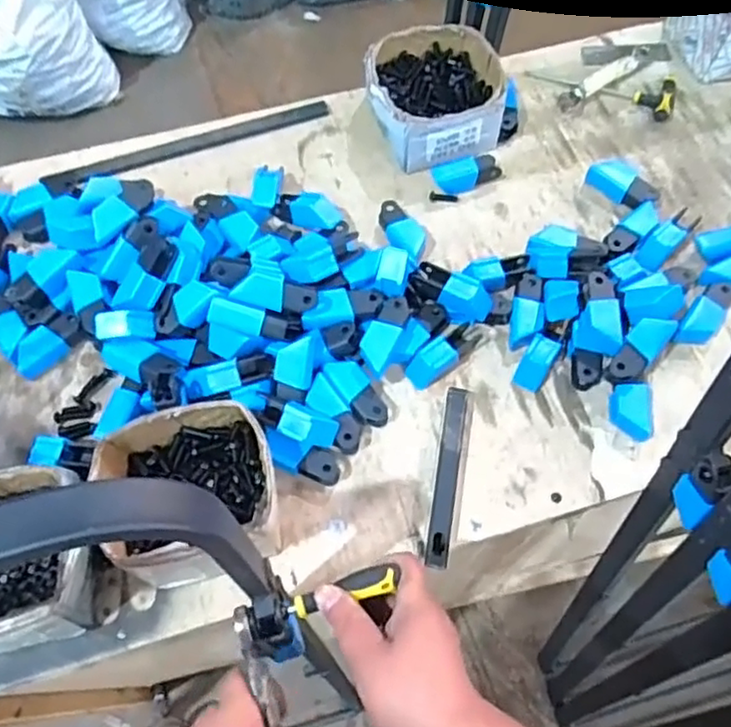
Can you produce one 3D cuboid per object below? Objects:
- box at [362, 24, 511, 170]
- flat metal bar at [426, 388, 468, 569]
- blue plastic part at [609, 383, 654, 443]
[{"bbox_3d":[0.087,-0.353,0.857,0.177,0.088,0.200,-12,63,-5],"label":"box"},{"bbox_3d":[0.081,0.108,0.636,0.021,0.023,0.183,8,63,6],"label":"flat metal bar"},{"bbox_3d":[0.268,0.050,0.658,0.034,0.030,0.057,5,63,4],"label":"blue plastic part"}]

